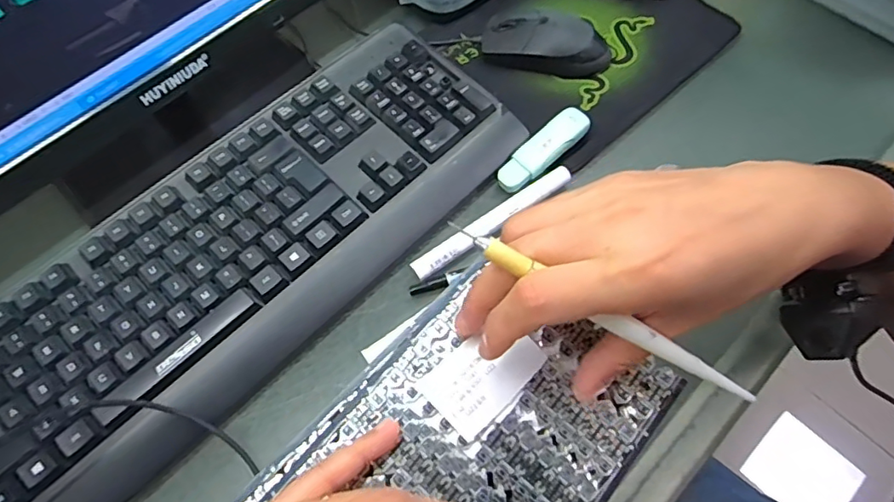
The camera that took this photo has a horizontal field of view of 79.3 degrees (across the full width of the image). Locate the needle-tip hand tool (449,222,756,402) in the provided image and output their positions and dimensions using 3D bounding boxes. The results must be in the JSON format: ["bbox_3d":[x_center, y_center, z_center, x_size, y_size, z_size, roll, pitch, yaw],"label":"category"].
[{"bbox_3d":[0.067,0.027,0.224,0.145,0.006,0.008,30,66,-5],"label":"needle-tip hand tool"}]

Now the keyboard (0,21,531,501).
[{"bbox_3d":[-0.138,-0.005,0.388,0.158,0.040,0.427,41,71,20],"label":"keyboard"}]

